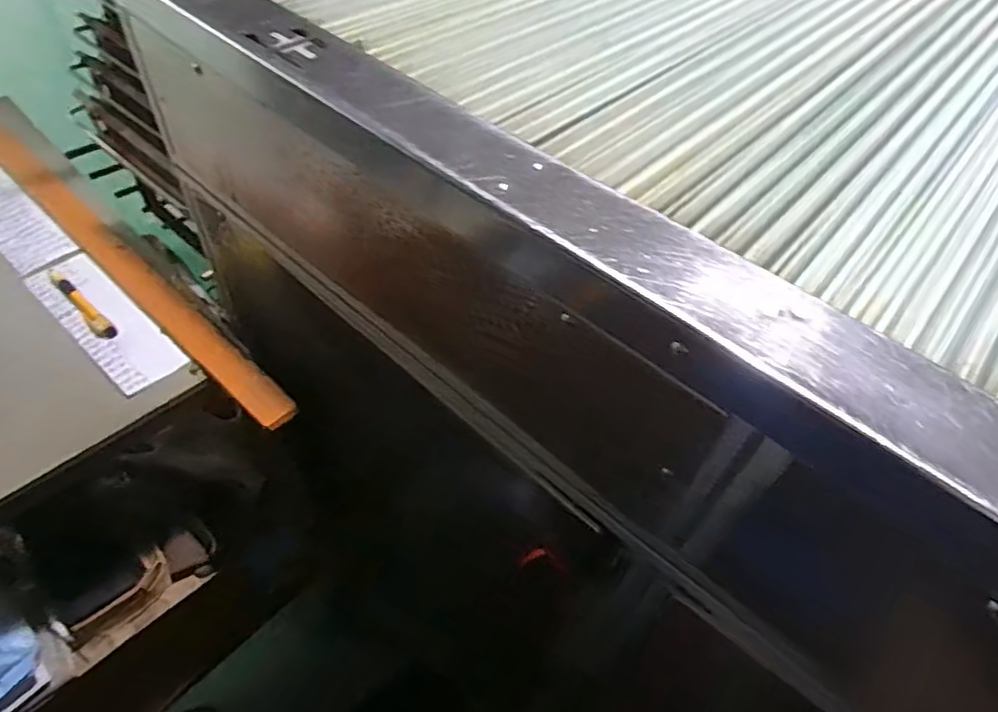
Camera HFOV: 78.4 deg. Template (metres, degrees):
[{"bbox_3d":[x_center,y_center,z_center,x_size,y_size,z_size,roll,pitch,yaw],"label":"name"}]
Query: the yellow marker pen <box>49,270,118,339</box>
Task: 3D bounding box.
[{"bbox_3d":[-0.397,-0.050,0.581,0.107,0.014,0.015,36,56,23],"label":"yellow marker pen"}]

